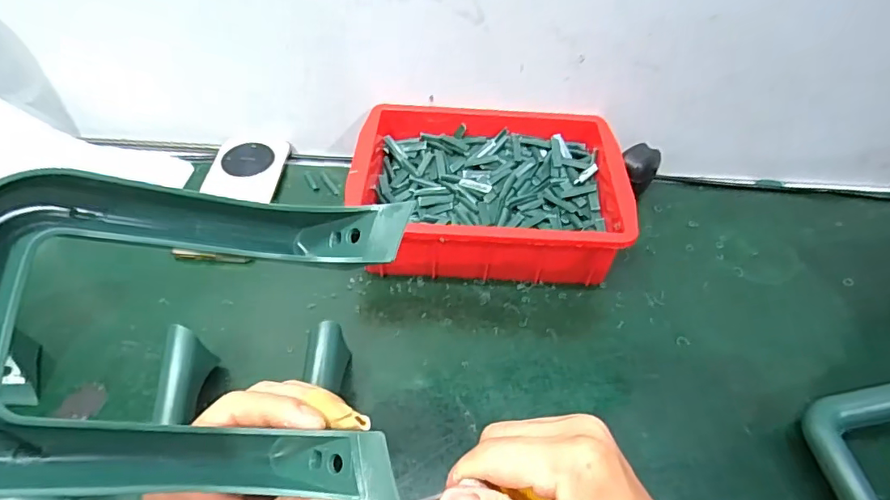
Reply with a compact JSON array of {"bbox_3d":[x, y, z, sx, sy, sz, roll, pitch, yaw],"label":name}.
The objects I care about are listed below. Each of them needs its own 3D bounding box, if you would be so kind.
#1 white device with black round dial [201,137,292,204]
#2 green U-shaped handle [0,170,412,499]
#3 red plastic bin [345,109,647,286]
[{"bbox_3d":[-0.212,-0.089,0.547,0.073,0.014,0.104,4,49,1],"label":"white device with black round dial"},{"bbox_3d":[-0.098,0.031,0.197,0.155,0.066,0.128,12,73,-37],"label":"green U-shaped handle"},{"bbox_3d":[0.040,-0.061,0.503,0.243,0.073,0.188,2,49,-1],"label":"red plastic bin"}]

